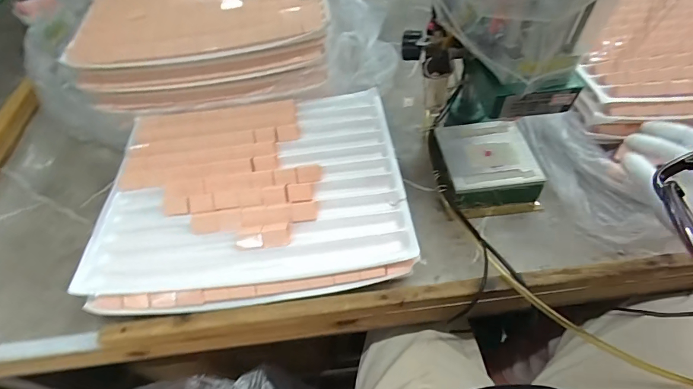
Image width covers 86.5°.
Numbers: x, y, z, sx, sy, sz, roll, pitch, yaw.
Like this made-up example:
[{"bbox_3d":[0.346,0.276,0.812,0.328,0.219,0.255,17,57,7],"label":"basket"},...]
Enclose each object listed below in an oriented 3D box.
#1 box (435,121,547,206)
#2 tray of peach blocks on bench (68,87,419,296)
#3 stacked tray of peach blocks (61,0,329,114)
[{"bbox_3d":[0.199,-0.045,0.531,0.127,0.045,0.121,-4,53,1],"label":"box"},{"bbox_3d":[-0.123,-0.027,0.496,0.376,0.031,0.297,-7,53,-1],"label":"tray of peach blocks on bench"},{"bbox_3d":[-0.224,-0.280,0.624,0.372,0.120,0.272,-8,53,-2],"label":"stacked tray of peach blocks"}]

